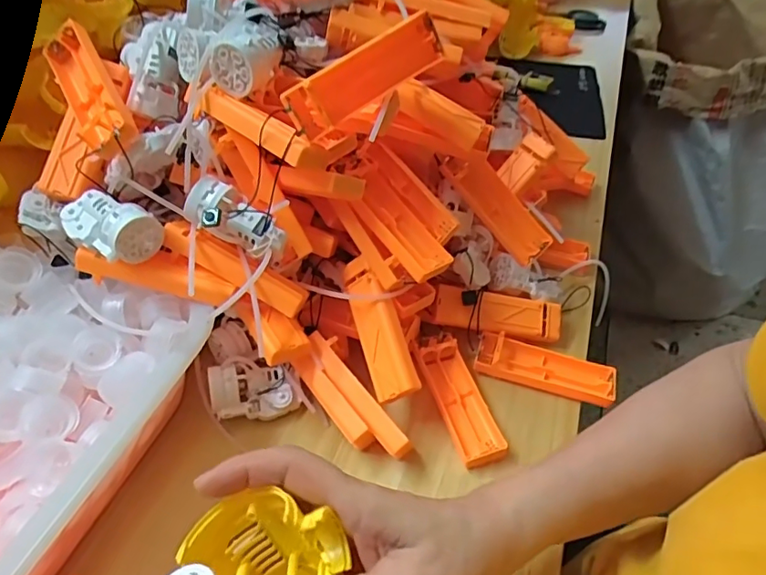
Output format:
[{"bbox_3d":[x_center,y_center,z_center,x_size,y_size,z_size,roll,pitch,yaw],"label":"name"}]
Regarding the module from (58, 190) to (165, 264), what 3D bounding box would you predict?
[{"bbox_3d":[-0.190,-0.041,0.363,0.070,0.031,0.034,19,48,18],"label":"module"}]

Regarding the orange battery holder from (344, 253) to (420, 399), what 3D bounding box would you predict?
[{"bbox_3d":[-0.003,0.027,0.388,0.028,0.027,0.109,-15,68,-15],"label":"orange battery holder"}]

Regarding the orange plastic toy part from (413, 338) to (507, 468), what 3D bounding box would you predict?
[{"bbox_3d":[0.058,0.082,0.407,0.033,0.018,0.106,-13,46,-13],"label":"orange plastic toy part"}]

